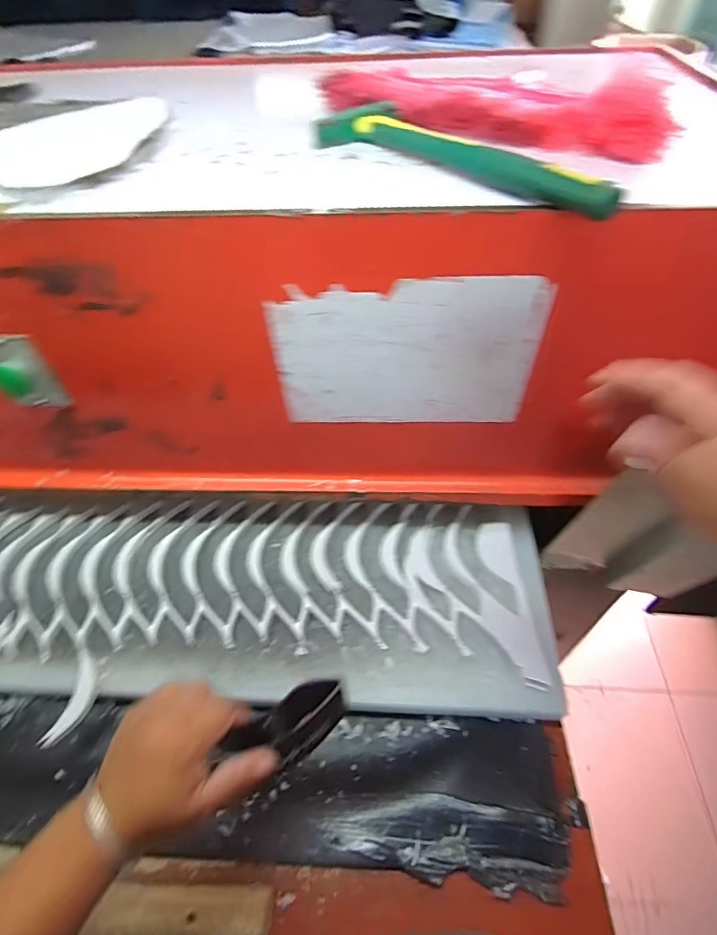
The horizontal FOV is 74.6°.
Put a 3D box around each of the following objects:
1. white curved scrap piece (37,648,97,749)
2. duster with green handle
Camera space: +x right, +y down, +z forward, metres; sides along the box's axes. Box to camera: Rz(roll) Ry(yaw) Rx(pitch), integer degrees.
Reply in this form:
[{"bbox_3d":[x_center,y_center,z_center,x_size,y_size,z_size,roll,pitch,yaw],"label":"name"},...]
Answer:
[{"bbox_3d":[-0.319,0.257,0.531,0.030,0.019,0.101,1,52,3],"label":"white curved scrap piece"},{"bbox_3d":[0.114,-0.337,0.448,0.198,0.048,0.363,-38,59,-24],"label":"duster with green handle"}]

